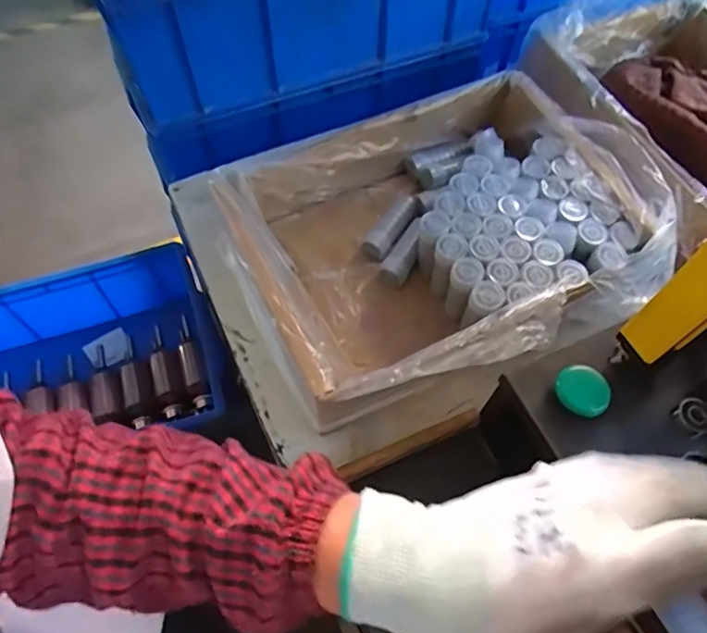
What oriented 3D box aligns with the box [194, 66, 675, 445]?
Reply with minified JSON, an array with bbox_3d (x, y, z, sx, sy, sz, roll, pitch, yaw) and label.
[{"bbox_3d":[0.089,-0.075,0.540,0.384,0.111,0.285,-23,64,-14],"label":"box"}]

